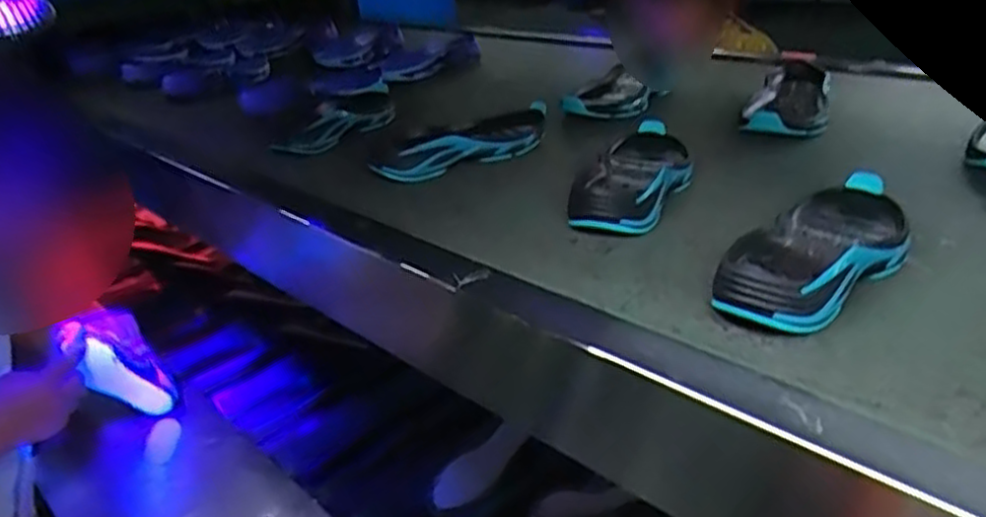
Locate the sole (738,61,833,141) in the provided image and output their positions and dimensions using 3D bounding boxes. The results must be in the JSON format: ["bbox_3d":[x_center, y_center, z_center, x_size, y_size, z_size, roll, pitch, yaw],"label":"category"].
[{"bbox_3d":[0.339,-0.181,0.838,0.082,0.030,0.206,8,29,25],"label":"sole"}]

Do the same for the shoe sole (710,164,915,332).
[{"bbox_3d":[0.230,-0.011,0.507,0.083,0.038,0.214,16,33,36],"label":"shoe sole"}]

